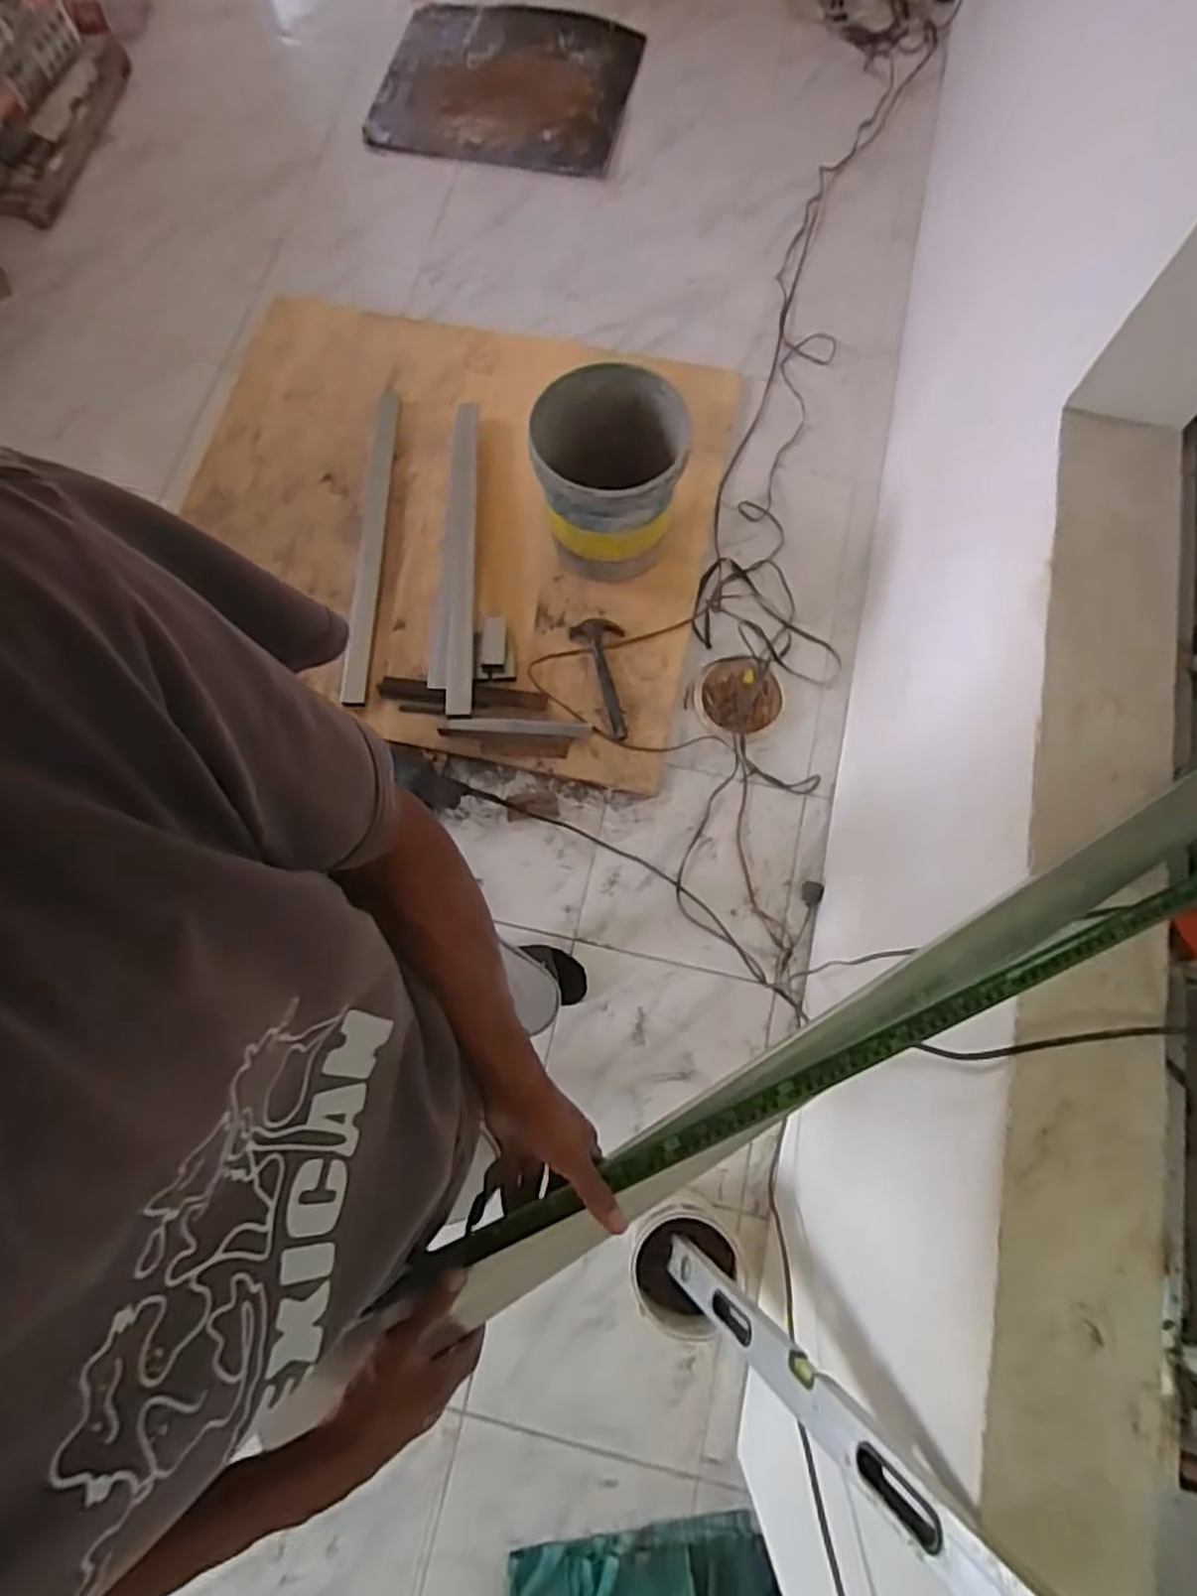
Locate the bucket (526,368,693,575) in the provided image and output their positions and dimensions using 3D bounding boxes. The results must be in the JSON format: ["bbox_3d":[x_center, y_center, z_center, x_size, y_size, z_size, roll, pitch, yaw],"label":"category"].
[{"bbox_3d":[0.022,-0.655,1.547,0.284,0.318,0.304,0,74,0],"label":"bucket"}]

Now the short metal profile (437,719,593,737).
[{"bbox_3d":[-0.171,-0.144,1.542,0.309,0.028,0.031,2,74,1],"label":"short metal profile"}]

